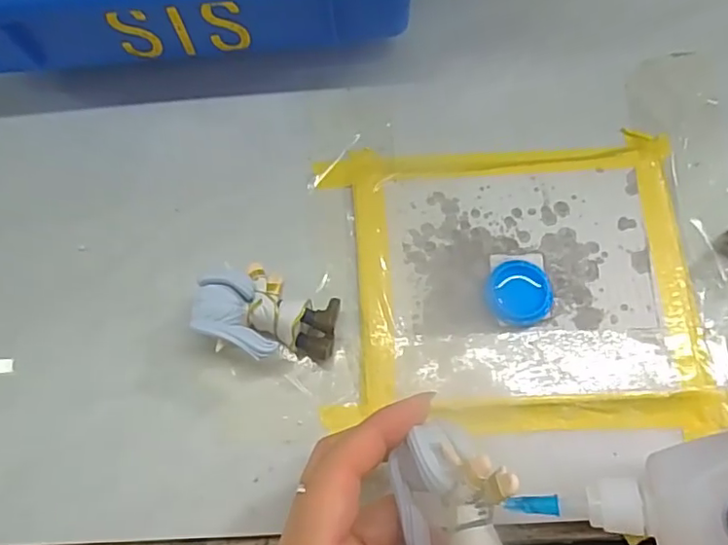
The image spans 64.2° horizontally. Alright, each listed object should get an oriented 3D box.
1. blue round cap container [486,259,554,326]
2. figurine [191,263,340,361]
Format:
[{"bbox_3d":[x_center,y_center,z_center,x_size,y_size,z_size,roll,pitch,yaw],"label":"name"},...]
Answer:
[{"bbox_3d":[0.070,0.009,0.260,0.029,0.007,0.030,-1,72,2],"label":"blue round cap container"},{"bbox_3d":[-0.041,0.018,0.254,0.058,0.028,0.040,10,73,6],"label":"figurine"}]

